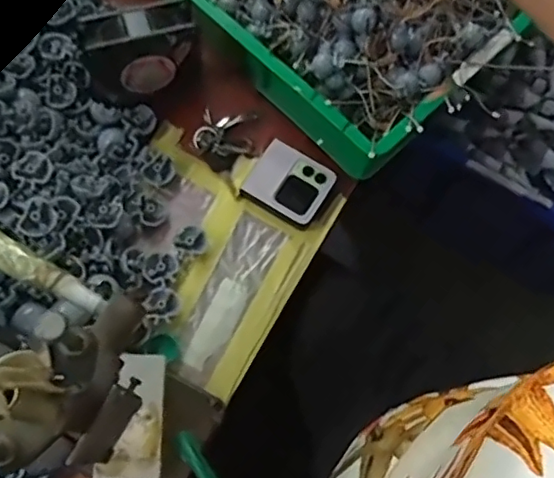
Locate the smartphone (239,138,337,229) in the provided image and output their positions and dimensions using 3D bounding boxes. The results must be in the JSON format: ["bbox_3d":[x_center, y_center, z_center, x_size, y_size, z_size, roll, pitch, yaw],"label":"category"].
[{"bbox_3d":[0.014,-0.062,0.647,0.086,0.021,0.077,31,72,9],"label":"smartphone"}]

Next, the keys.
[{"bbox_3d":[-0.062,-0.126,0.666,0.070,0.013,0.057,7,70,0],"label":"keys"}]

